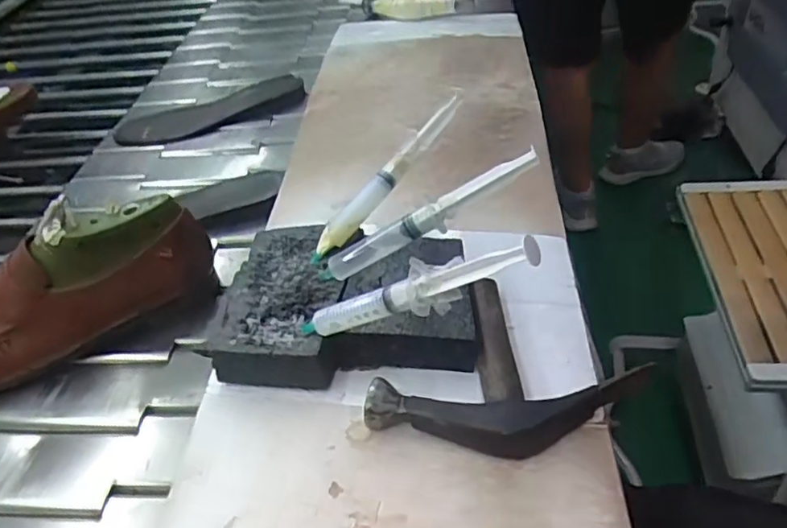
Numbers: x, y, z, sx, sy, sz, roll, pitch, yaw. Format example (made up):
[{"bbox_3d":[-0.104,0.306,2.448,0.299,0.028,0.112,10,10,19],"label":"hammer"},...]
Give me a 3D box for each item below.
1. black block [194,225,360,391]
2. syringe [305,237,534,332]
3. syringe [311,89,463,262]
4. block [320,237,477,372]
[{"bbox_3d":[-0.072,0.026,0.432,0.079,0.037,0.124,2,42,11],"label":"black block"},{"bbox_3d":[0.003,0.016,0.339,0.164,0.026,0.016,-21,31,35],"label":"syringe"},{"bbox_3d":[-0.003,-0.064,0.447,0.160,0.019,0.015,-49,51,-6],"label":"syringe"},{"bbox_3d":[0.008,0.026,0.419,0.092,0.039,0.093,-2,41,6],"label":"block"}]

